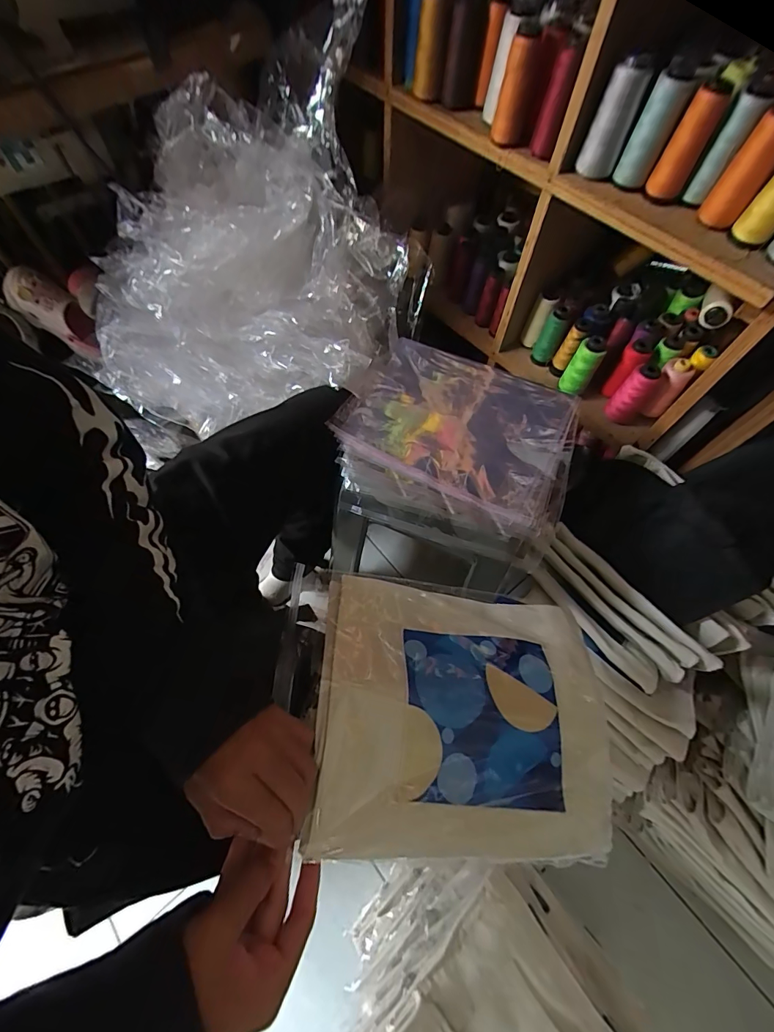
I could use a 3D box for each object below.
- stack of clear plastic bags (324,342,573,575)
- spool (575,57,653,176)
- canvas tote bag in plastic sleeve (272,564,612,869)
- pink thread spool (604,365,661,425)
[{"bbox_3d":[0.091,-0.104,0.576,0.314,0.032,0.304,21,65,8],"label":"stack of clear plastic bags"},{"bbox_3d":[0.283,-0.497,0.515,0.048,0.110,0.050,20,65,8],"label":"spool"},{"bbox_3d":[0.062,0.169,0.390,0.325,0.032,0.244,14,47,-14],"label":"canvas tote bag in plastic sleeve"},{"bbox_3d":[0.437,-0.218,0.727,0.049,0.118,0.049,1,64,-2],"label":"pink thread spool"}]

